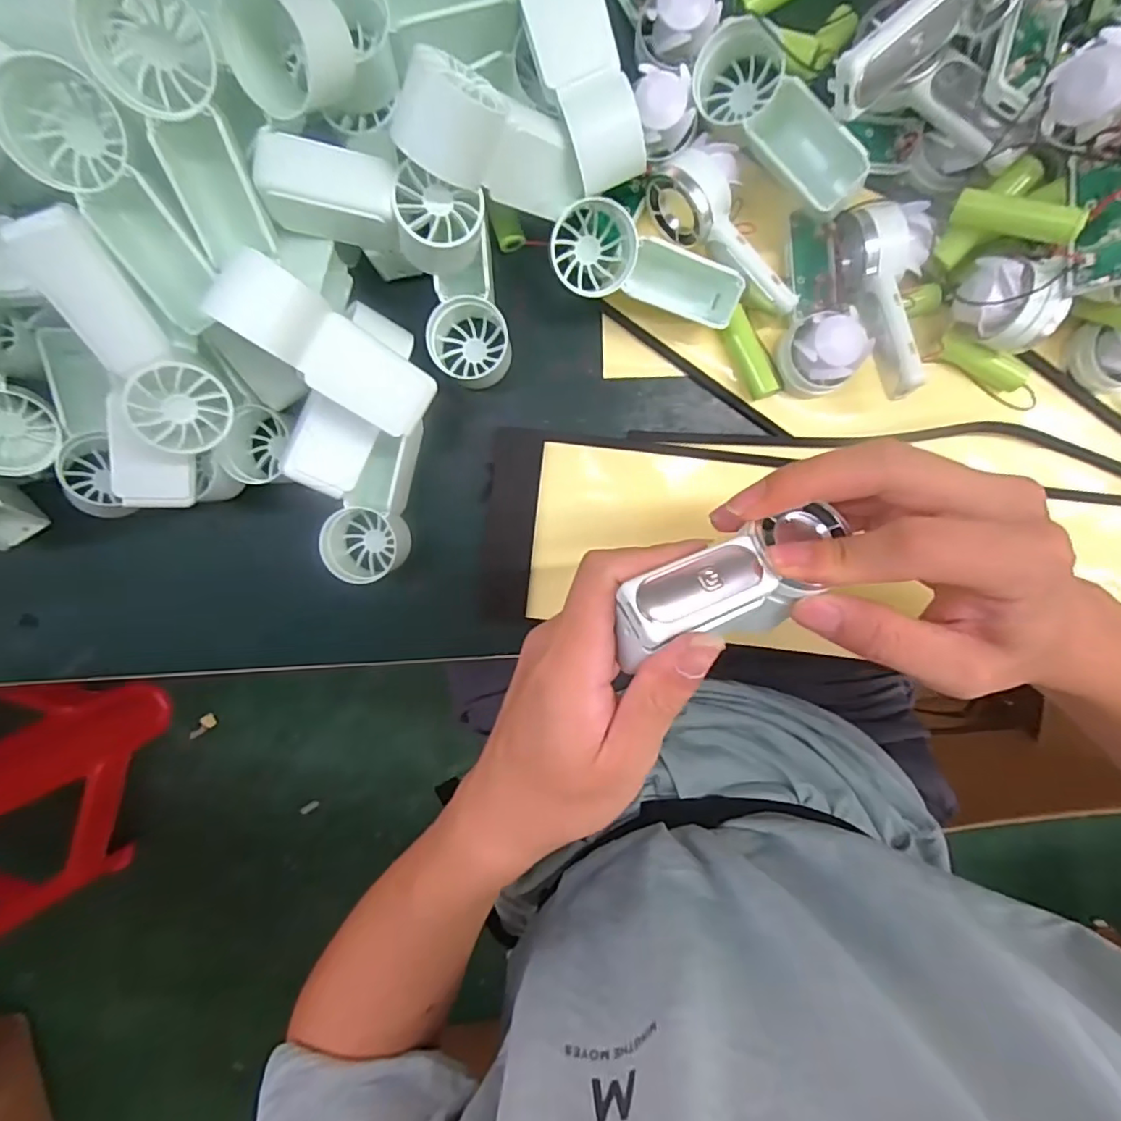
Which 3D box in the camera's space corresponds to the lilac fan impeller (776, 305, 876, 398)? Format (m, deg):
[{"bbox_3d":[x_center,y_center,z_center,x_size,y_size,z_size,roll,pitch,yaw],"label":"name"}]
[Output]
[{"bbox_3d":[0.132,-0.105,0.290,0.034,0.030,0.037,0,96,1],"label":"lilac fan impeller"}]

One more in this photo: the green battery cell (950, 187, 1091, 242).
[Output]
[{"bbox_3d":[0.201,-0.151,0.252,0.049,0.013,0.011,31,97,27],"label":"green battery cell"}]

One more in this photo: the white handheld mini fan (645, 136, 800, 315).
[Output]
[{"bbox_3d":[0.083,-0.160,0.283,0.037,0.030,0.091,-35,95,4],"label":"white handheld mini fan"}]

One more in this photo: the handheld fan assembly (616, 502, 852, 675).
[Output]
[{"bbox_3d":[0.065,0.010,0.216,0.099,0.023,0.037,-24,96,-16],"label":"handheld fan assembly"}]

